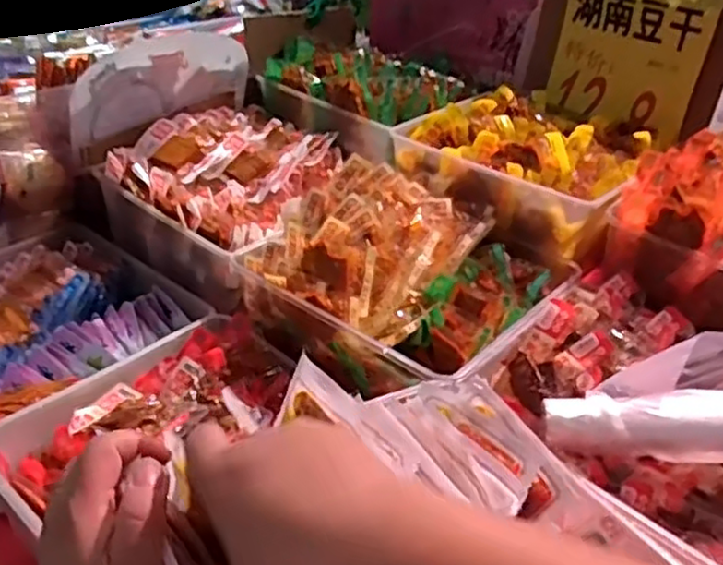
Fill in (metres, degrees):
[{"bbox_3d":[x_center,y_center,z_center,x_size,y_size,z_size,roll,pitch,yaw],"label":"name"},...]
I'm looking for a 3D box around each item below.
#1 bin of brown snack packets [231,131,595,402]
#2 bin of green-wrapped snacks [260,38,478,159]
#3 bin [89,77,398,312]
[{"bbox_3d":[0.050,-0.033,0.813,0.327,0.133,0.313,28,40,29],"label":"bin of brown snack packets"},{"bbox_3d":[0.008,-0.305,1.100,0.279,0.098,0.247,28,40,29],"label":"bin of green-wrapped snacks"},{"bbox_3d":[-0.160,-0.138,0.966,0.305,0.142,0.317,30,41,31],"label":"bin"}]

